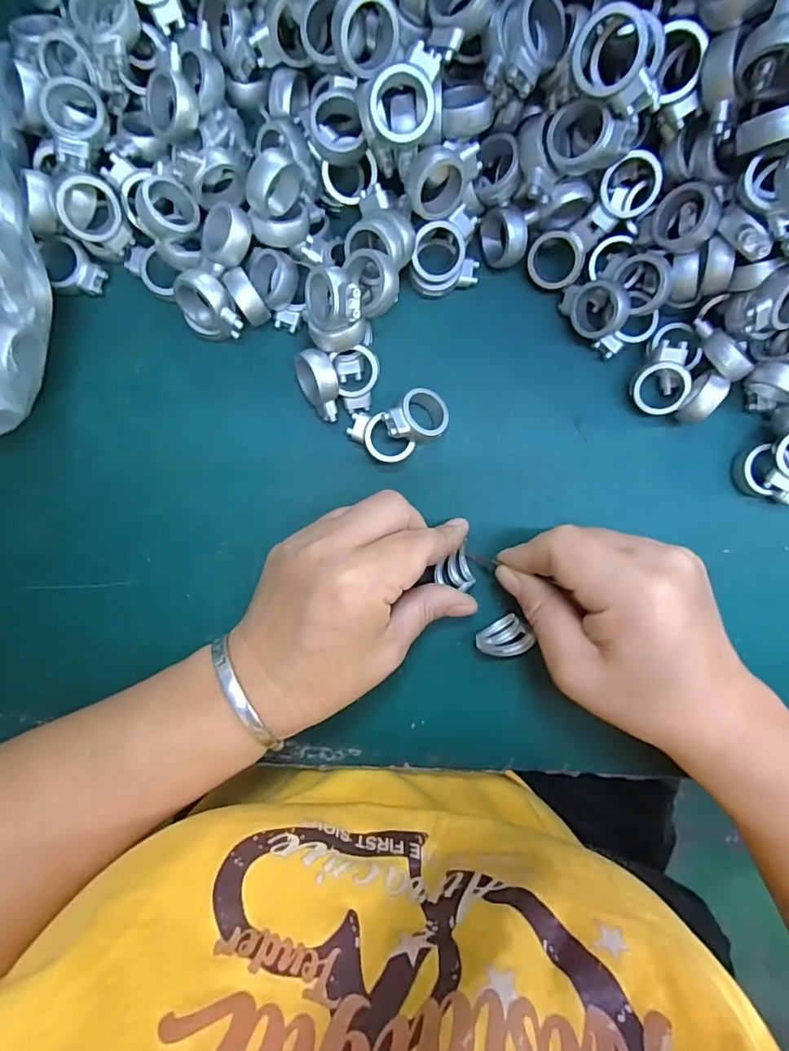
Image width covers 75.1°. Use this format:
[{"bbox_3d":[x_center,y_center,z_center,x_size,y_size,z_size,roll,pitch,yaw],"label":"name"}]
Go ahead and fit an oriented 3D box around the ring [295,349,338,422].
[{"bbox_3d":[-0.036,-0.067,0.248,0.019,0.018,0.032,-17,94,0],"label":"ring"}]

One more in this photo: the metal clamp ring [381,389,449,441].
[{"bbox_3d":[0.010,-0.052,0.247,0.034,0.011,0.023,-27,91,-25],"label":"metal clamp ring"}]

